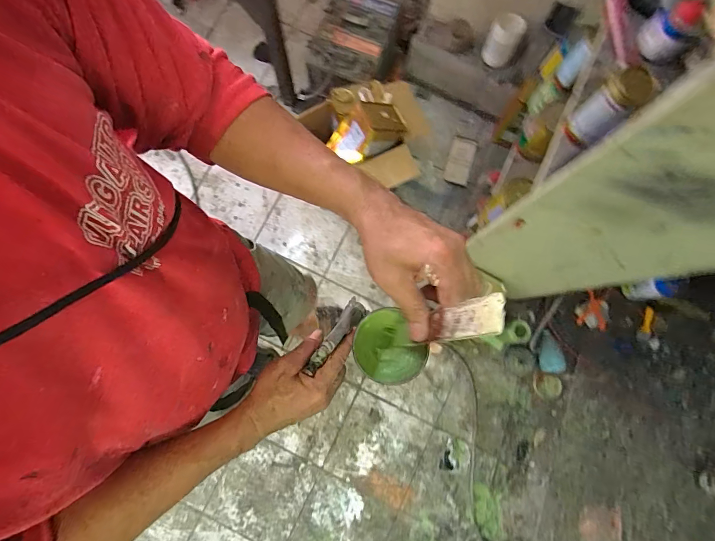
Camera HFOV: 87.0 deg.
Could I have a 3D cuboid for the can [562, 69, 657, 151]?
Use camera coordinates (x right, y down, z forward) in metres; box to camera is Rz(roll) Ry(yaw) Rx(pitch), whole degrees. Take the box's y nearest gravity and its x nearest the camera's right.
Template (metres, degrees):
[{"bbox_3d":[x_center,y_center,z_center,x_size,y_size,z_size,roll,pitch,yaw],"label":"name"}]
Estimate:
[{"bbox_3d":[0.402,-0.259,0.611,0.066,0.138,0.060,0,80,-1],"label":"can"}]

